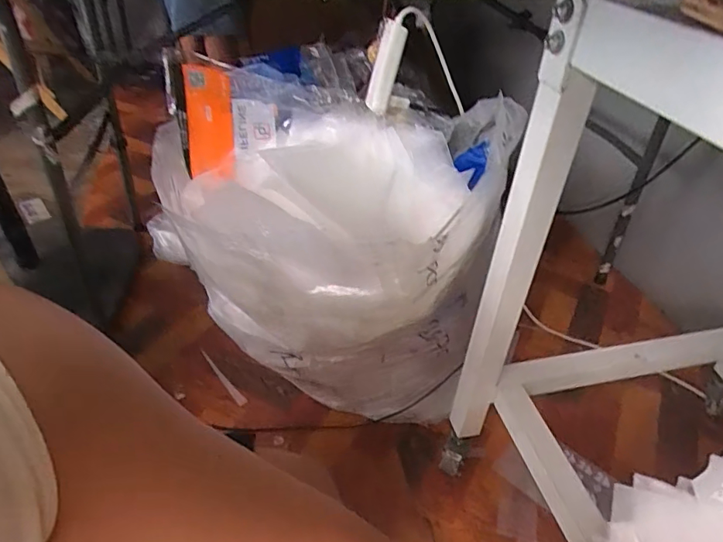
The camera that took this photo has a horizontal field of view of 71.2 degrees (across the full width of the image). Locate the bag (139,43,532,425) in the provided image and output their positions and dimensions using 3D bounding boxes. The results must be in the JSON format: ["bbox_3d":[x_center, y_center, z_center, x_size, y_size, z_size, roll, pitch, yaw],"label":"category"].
[{"bbox_3d":[-0.042,-0.002,0.857,0.483,0.536,0.414,23,42,23],"label":"bag"}]

